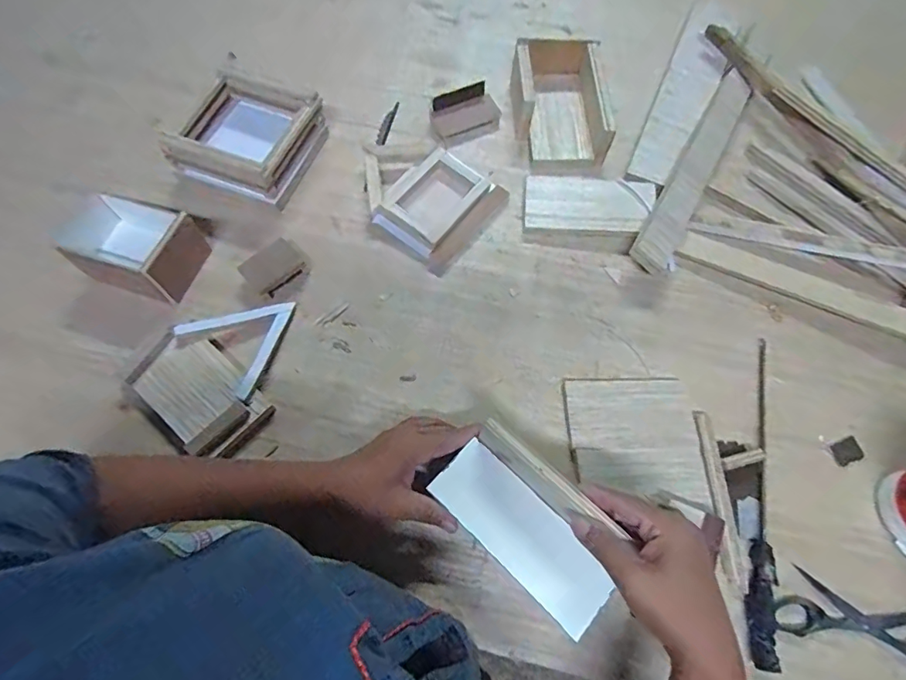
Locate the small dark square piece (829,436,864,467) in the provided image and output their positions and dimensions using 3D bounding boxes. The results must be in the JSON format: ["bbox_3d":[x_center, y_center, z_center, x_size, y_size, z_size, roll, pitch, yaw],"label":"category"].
[{"bbox_3d":[0.404,0.114,0.484,0.032,0.004,0.022,-19,69,-9],"label":"small dark square piece"}]

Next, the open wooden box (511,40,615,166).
[{"bbox_3d":[0.140,-0.311,0.620,0.117,0.054,0.182,0,68,-1],"label":"open wooden box"}]

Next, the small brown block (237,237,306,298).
[{"bbox_3d":[-0.202,-0.082,0.531,0.048,0.015,0.061,40,72,14],"label":"small brown block"}]

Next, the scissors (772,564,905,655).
[{"bbox_3d":[0.370,0.256,0.425,0.168,0.009,0.057,18,68,6],"label":"scissors"}]

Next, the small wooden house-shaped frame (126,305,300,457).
[{"bbox_3d":[-0.228,0.026,0.485,0.131,0.035,0.161,35,71,12],"label":"small wooden house-shaped frame"}]

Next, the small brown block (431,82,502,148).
[{"bbox_3d":[0.019,-0.302,0.632,0.092,0.030,0.062,-27,71,-12],"label":"small brown block"}]

